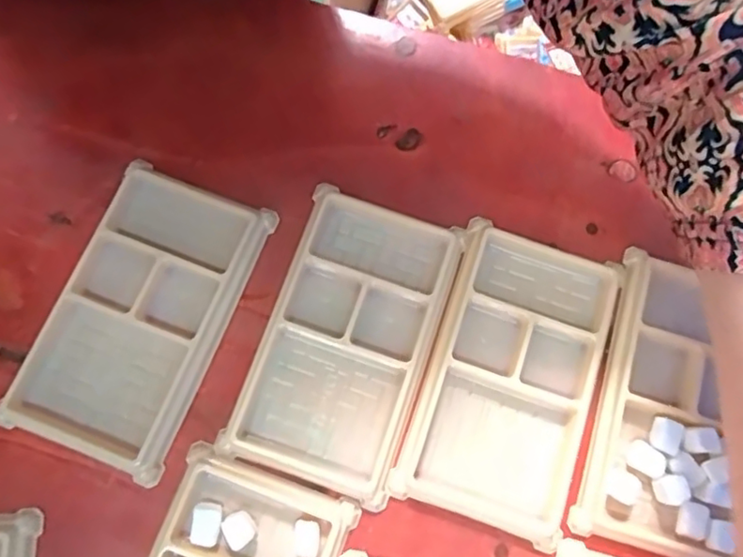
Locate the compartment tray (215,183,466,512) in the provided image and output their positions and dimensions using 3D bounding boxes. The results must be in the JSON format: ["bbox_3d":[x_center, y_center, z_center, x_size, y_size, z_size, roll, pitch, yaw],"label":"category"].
[{"bbox_3d":[-0.012,0.028,0.283,0.076,0.015,0.135,20,74,4],"label":"compartment tray"}]

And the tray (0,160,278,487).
[{"bbox_3d":[-0.108,0.015,0.281,0.076,0.012,0.133,20,74,4],"label":"tray"}]

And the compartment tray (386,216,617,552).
[{"bbox_3d":[0.064,0.045,0.279,0.079,0.012,0.134,17,74,3],"label":"compartment tray"}]

